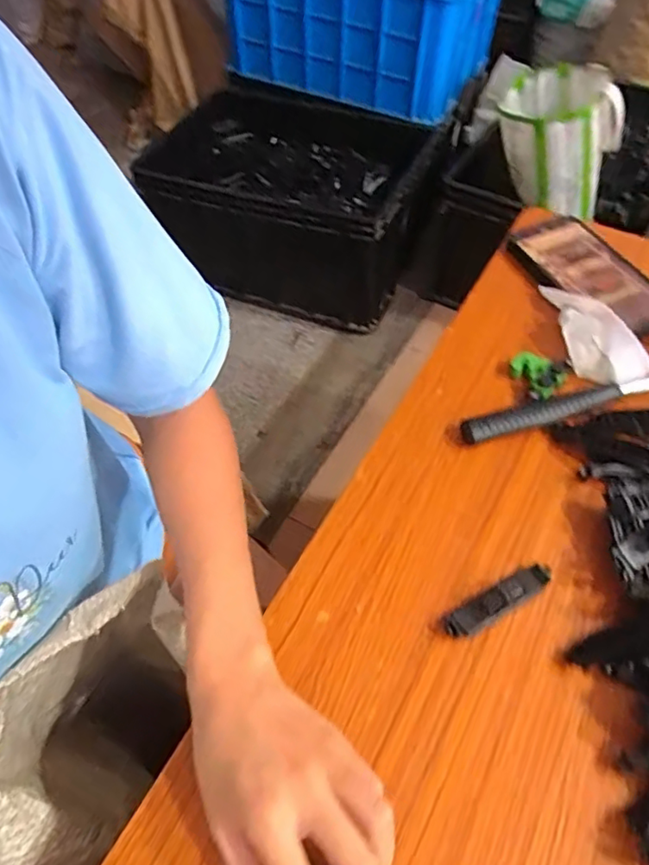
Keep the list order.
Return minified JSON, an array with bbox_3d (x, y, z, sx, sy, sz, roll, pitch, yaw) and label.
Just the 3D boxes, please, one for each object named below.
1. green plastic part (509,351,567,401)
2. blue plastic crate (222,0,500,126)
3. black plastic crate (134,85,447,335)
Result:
[{"bbox_3d":[0.170,-0.045,0.459,0.041,0.016,0.035,39,65,24],"label":"green plastic part"},{"bbox_3d":[0.101,-1.041,1.391,0.580,0.318,0.401,27,60,19],"label":"blue plastic crate"},{"bbox_3d":[-0.073,-0.589,1.466,0.628,0.306,0.464,25,60,17],"label":"black plastic crate"}]

